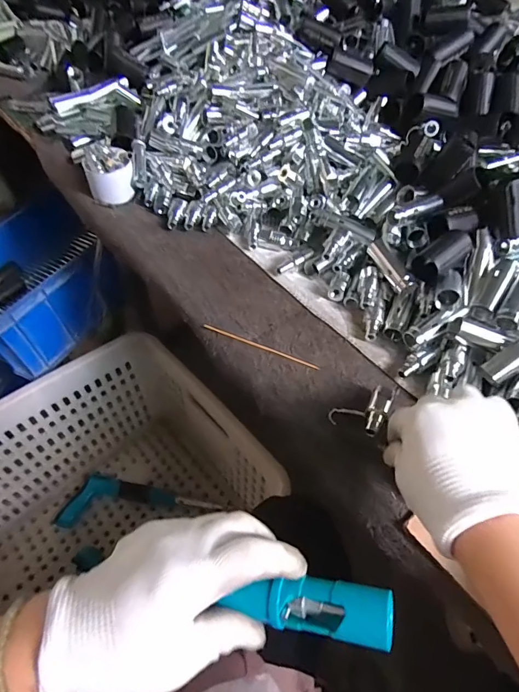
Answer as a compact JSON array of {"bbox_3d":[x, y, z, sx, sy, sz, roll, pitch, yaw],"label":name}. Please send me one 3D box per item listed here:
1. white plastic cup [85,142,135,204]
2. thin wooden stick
[{"bbox_3d":[-0.204,-0.237,0.582,0.064,0.058,0.060,-15,54,-12],"label":"white plastic cup"},{"bbox_3d":[0.001,0.000,0.446,0.131,0.004,0.007,19,55,13],"label":"thin wooden stick"}]

